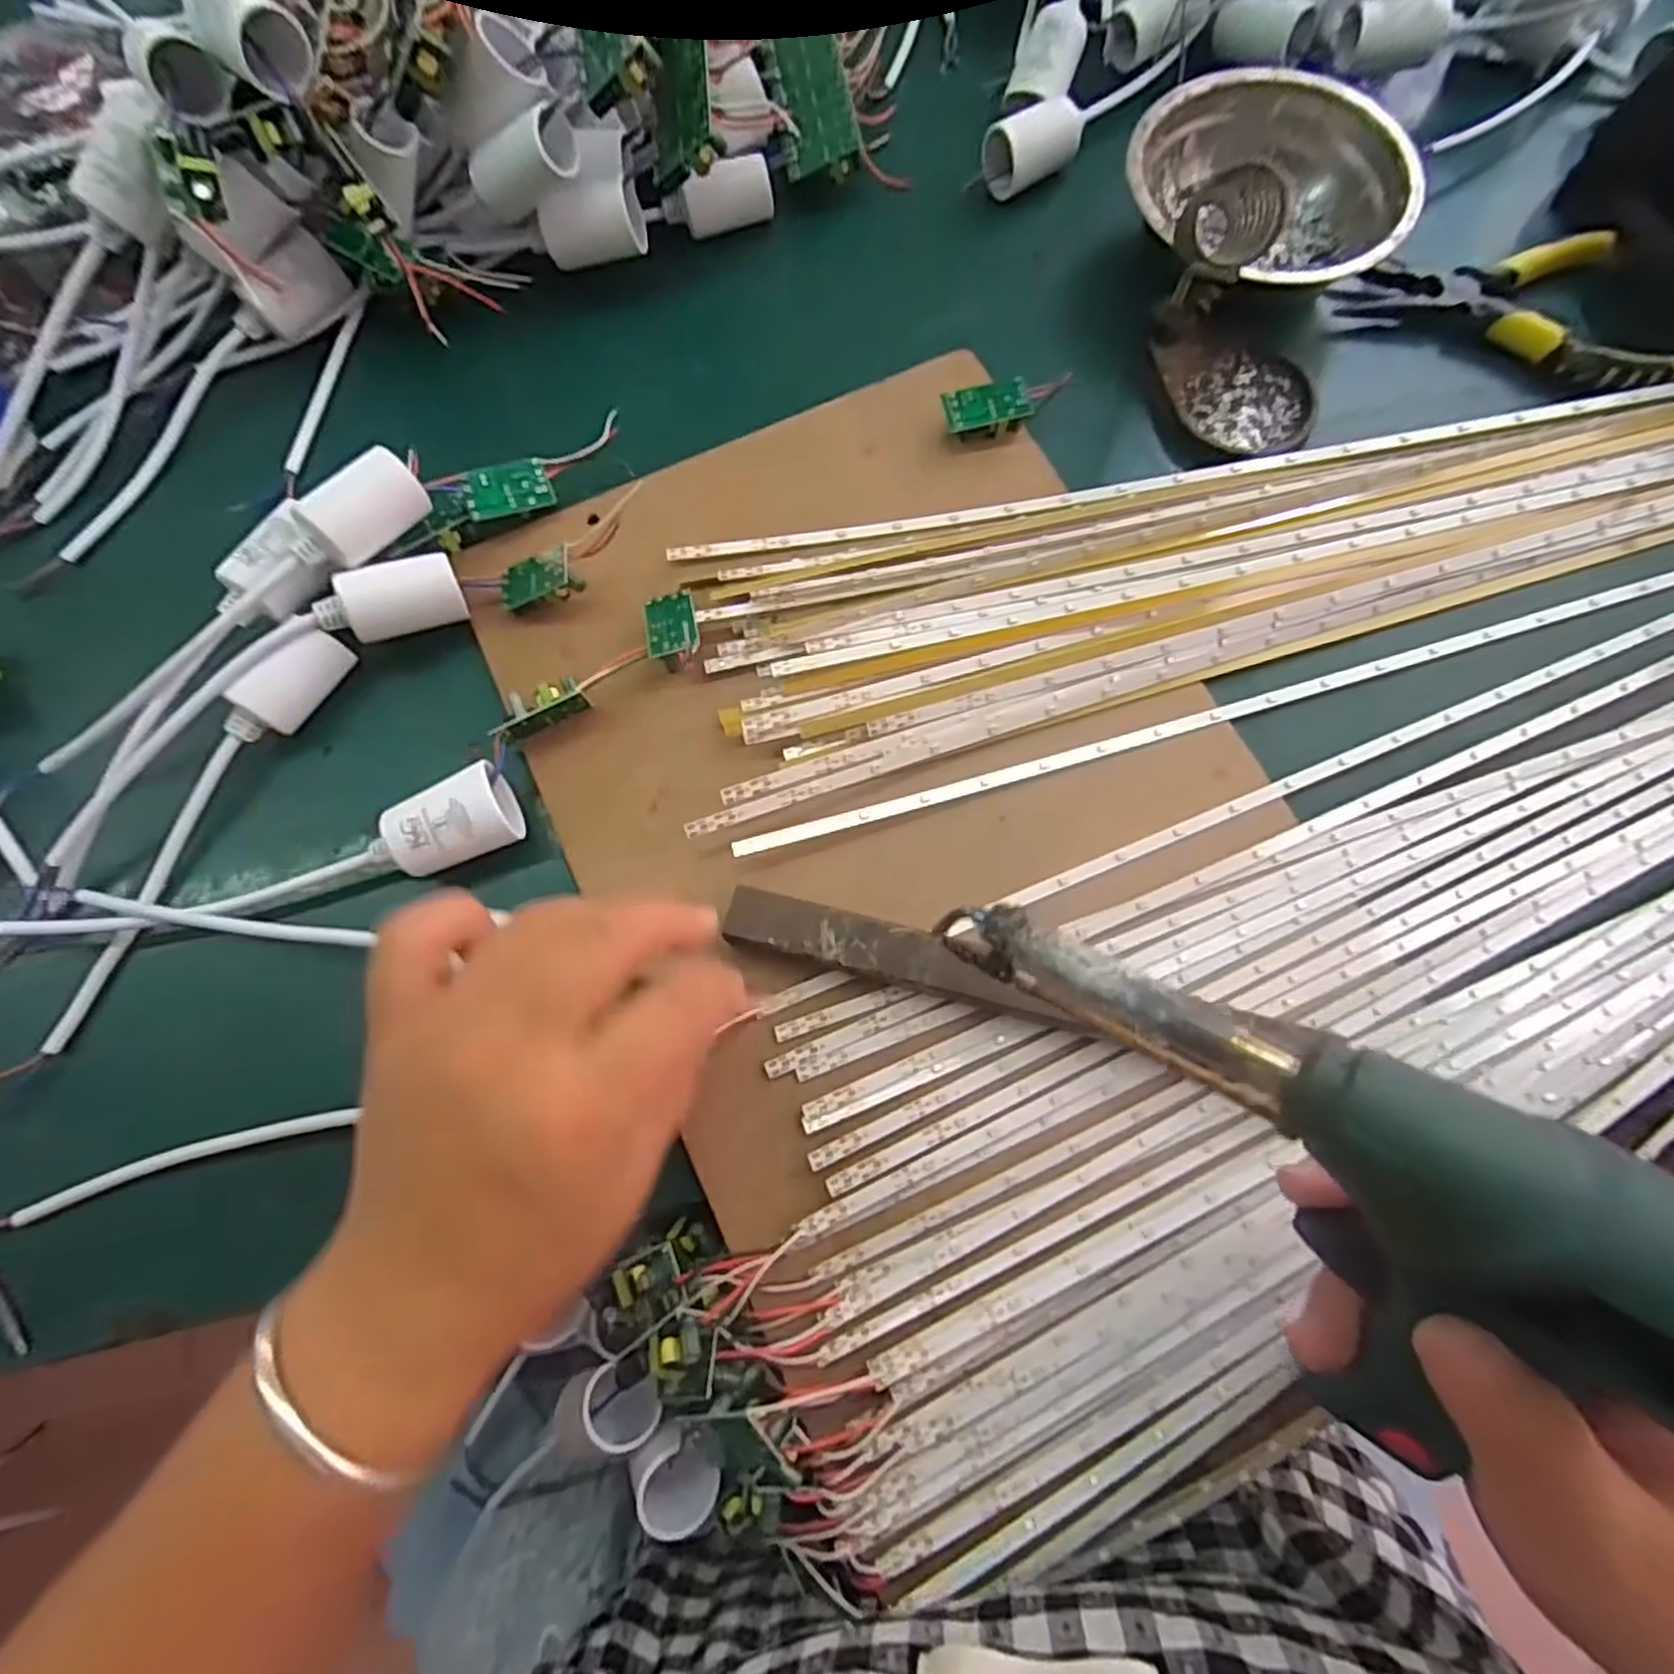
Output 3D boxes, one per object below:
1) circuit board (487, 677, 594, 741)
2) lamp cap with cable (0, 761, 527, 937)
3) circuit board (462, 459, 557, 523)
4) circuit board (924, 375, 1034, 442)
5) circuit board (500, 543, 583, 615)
[{"bbox_3d":[-0.119,-0.051,0.305,0.038,0.014,0.012,-32,77,-21],"label":"circuit board"},{"bbox_3d":[-0.210,0.017,0.288,0.179,0.025,0.032,-20,76,-4],"label":"lamp cap with cable"},{"bbox_3d":[-0.143,-0.150,0.332,0.036,0.004,0.020,-25,99,-18],"label":"circuit board"},{"bbox_3d":[0.066,-0.194,0.351,0.043,0.015,0.021,-10,75,-1],"label":"circuit board"},{"bbox_3d":[-0.125,-0.107,0.321,0.035,0.009,0.019,-11,100,15],"label":"circuit board"}]

